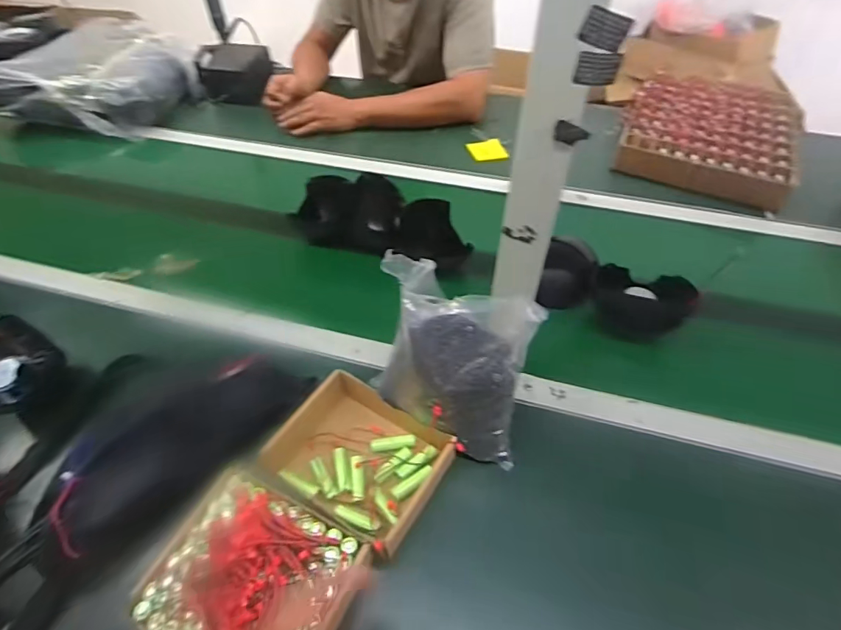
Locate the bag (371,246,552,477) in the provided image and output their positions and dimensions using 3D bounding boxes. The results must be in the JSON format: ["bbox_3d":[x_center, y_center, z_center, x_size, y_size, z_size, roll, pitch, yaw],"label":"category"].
[{"bbox_3d":[0.030,0.061,0.469,0.153,0.199,0.074,13,49,10],"label":"bag"}]

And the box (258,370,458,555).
[{"bbox_3d":[-0.063,0.157,0.503,0.168,0.064,0.142,25,53,20],"label":"box"}]

